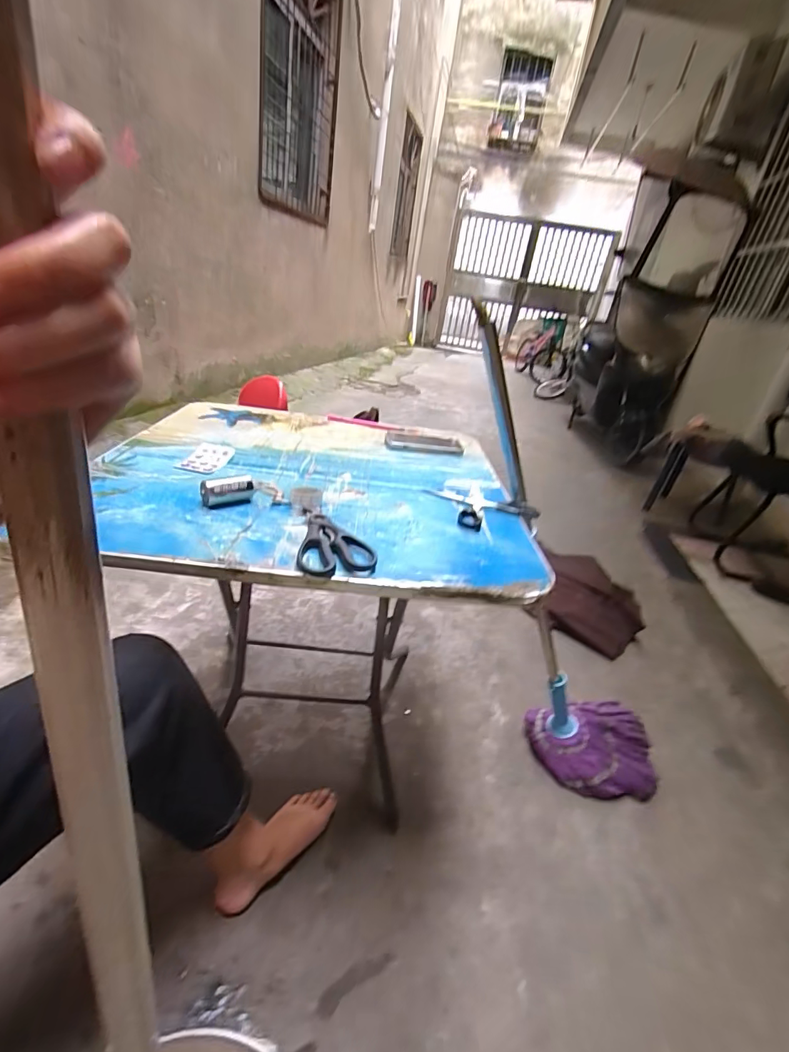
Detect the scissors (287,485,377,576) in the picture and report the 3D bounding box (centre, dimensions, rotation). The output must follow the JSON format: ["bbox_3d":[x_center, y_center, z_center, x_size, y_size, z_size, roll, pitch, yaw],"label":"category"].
[{"bbox_3d":[-0.076,-0.002,0.542,0.081,0.018,0.182,1,29,-17],"label":"scissors"}]

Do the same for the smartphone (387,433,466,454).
[{"bbox_3d":[0.058,-0.161,0.892,0.149,0.013,0.089,6,28,-7],"label":"smartphone"}]

